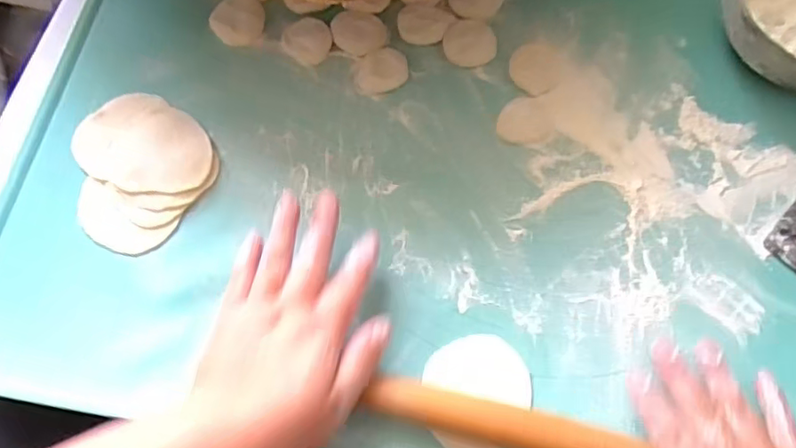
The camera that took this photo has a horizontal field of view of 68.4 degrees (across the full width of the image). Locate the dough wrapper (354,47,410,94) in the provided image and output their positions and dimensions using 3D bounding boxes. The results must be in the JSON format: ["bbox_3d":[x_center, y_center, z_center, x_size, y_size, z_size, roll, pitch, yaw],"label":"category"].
[{"bbox_3d":[-0.011,-0.109,0.418,0.037,0.008,0.031,-3,71,-2],"label":"dough wrapper"}]

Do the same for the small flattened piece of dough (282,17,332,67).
[{"bbox_3d":[-0.066,-0.136,0.430,0.035,0.004,0.034,0,71,-1],"label":"small flattened piece of dough"}]

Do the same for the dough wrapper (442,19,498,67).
[{"bbox_3d":[0.054,-0.135,0.433,0.038,0.006,0.035,4,71,0],"label":"dough wrapper"}]

